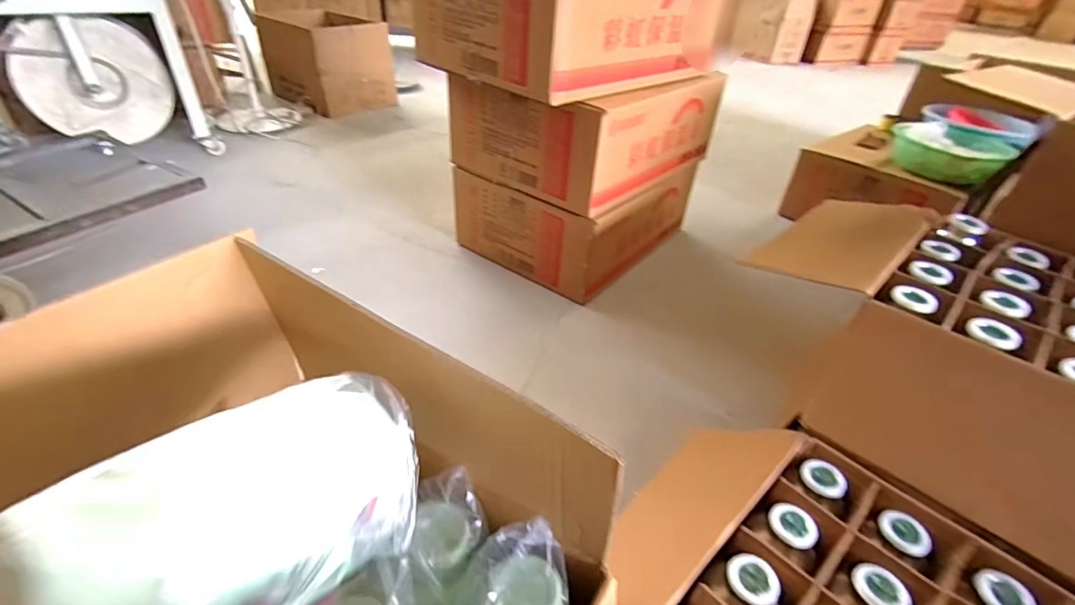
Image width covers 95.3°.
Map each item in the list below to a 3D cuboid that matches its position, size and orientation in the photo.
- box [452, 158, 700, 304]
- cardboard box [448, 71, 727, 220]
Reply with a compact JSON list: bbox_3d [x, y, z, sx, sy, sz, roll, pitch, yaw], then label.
[{"bbox_3d":[0.135,-0.323,1.635,0.512,0.263,0.656,26,42,27],"label":"box"},{"bbox_3d":[0.156,-0.544,1.471,0.484,0.260,0.690,30,44,31],"label":"cardboard box"}]

